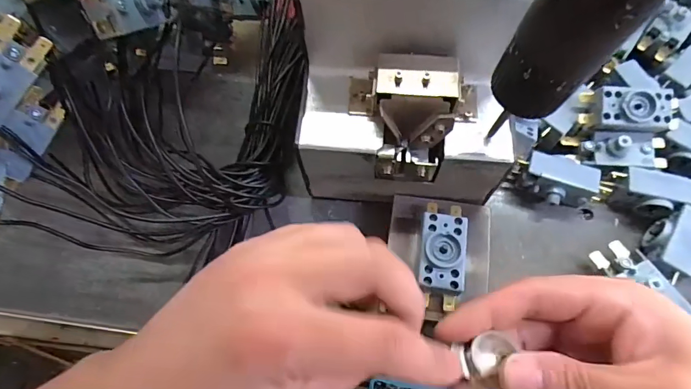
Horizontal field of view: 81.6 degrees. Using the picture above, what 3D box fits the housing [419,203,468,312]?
[{"bbox_3d":[0.060,0.036,0.248,0.027,0.013,0.065,8,69,5],"label":"housing"}]

